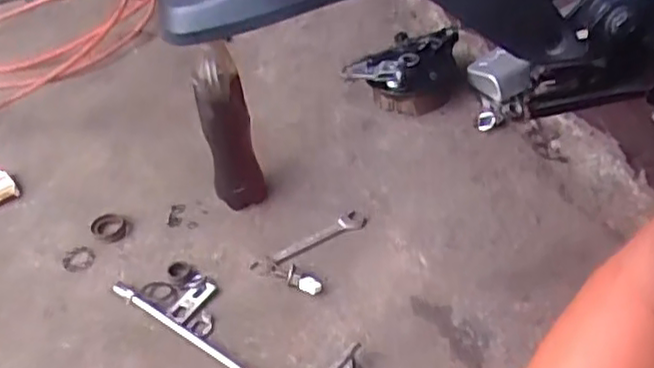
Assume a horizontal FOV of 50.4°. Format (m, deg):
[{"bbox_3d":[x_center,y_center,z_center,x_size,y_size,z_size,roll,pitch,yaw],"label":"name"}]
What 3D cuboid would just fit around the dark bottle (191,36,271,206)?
[{"bbox_3d":[-0.113,-0.060,0.806,0.061,0.202,0.053,-13,41,-10],"label":"dark bottle"}]

